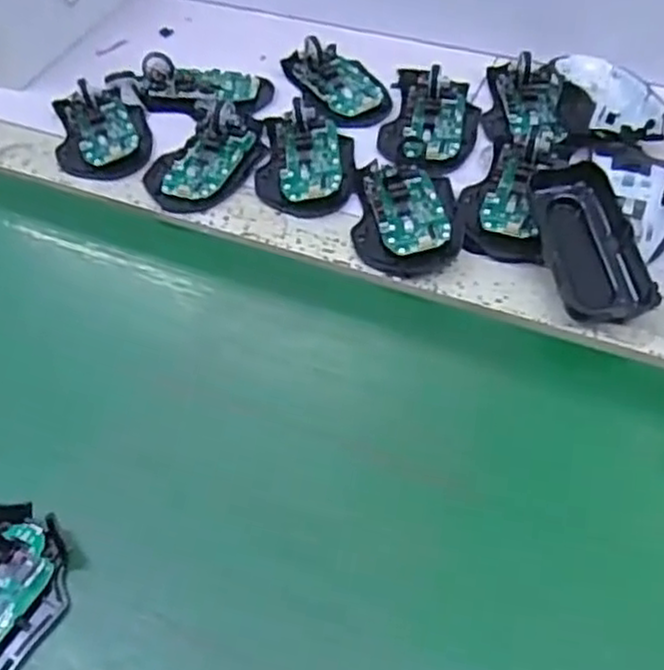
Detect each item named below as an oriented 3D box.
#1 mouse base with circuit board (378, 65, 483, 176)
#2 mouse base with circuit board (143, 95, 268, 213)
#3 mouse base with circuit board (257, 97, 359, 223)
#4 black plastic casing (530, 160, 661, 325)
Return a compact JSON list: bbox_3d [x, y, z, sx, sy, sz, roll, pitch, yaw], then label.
[{"bbox_3d":[0.078,-0.176,0.581,0.073,0.026,0.129,8,50,10],"label":"mouse base with circuit board"},{"bbox_3d":[-0.095,-0.145,0.568,0.075,0.024,0.125,14,52,15],"label":"mouse base with circuit board"},{"bbox_3d":[-0.020,-0.134,0.550,0.073,0.031,0.105,-4,49,0],"label":"mouse base with circuit board"},{"bbox_3d":[0.161,-0.059,0.466,0.052,0.024,0.115,-9,64,-5],"label":"black plastic casing"}]

